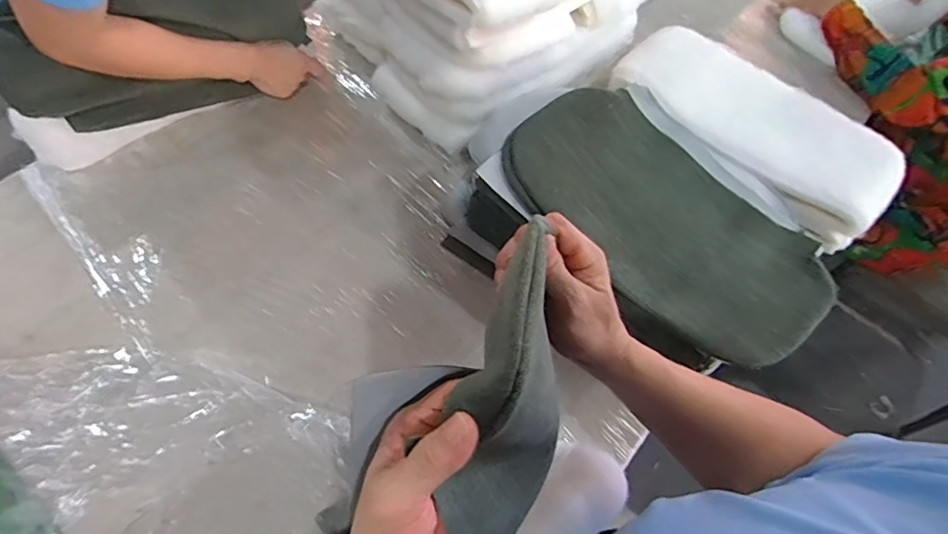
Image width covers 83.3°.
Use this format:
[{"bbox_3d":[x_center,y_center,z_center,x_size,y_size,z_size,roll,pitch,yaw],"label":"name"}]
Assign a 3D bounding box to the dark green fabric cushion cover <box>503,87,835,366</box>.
[{"bbox_3d":[0.262,-0.073,0.737,0.260,0.043,0.454,-36,70,-21],"label":"dark green fabric cushion cover"}]

